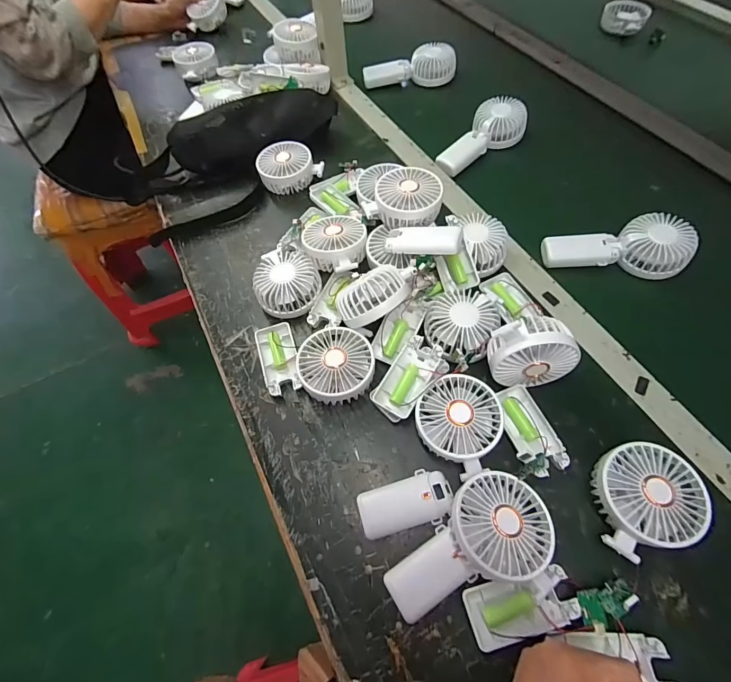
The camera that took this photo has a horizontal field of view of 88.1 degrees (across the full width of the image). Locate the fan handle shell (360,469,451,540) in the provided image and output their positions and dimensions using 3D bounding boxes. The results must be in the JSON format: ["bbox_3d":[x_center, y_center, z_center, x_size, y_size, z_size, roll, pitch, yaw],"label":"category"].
[{"bbox_3d":[0.040,0.162,0.377,0.090,0.019,0.048,-12,61,-2],"label":"fan handle shell"}]

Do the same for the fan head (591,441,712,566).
[{"bbox_3d":[0.255,0.144,0.351,0.093,0.045,0.090,-12,61,-2],"label":"fan head"}]

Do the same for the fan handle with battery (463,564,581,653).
[{"bbox_3d":[0.135,0.229,0.325,0.090,0.027,0.045,-12,61,-5],"label":"fan handle with battery"}]

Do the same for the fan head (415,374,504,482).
[{"bbox_3d":[0.093,0.081,0.388,0.083,0.032,0.088,22,65,16],"label":"fan head"}]

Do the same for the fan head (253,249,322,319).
[{"bbox_3d":[-0.103,-0.072,0.499,0.083,0.052,0.086,-2,61,3],"label":"fan head"}]

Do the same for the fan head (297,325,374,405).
[{"bbox_3d":[-0.034,0.028,0.432,0.082,0.032,0.082,-2,61,3],"label":"fan head"}]

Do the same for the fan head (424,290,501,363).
[{"bbox_3d":[0.113,-0.023,0.437,0.085,0.026,0.080,-2,61,3],"label":"fan head"}]

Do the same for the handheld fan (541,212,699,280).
[{"bbox_3d":[0.339,-0.127,0.518,0.185,0.042,0.081,-1,60,15],"label":"handheld fan"}]

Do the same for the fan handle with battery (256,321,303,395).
[{"bbox_3d":[-0.105,0.023,0.464,0.045,0.022,0.094,-18,62,-5],"label":"fan handle with battery"}]

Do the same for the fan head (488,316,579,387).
[{"bbox_3d":[0.173,0.014,0.395,0.086,0.086,0.045,-8,61,0],"label":"fan head"}]

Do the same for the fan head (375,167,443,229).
[{"bbox_3d":[0.056,-0.187,0.491,0.081,0.030,0.081,1,62,5],"label":"fan head"}]

